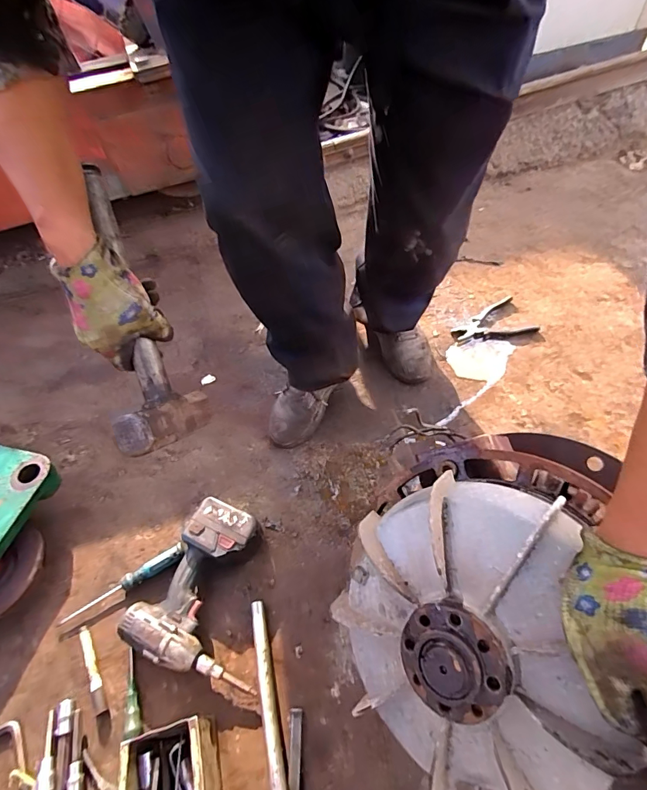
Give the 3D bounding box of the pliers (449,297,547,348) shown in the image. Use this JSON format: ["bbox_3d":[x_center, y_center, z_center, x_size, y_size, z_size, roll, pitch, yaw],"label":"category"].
[{"bbox_3d":[0.423,-0.159,1.019,0.198,0.019,0.143,-21,53,-8],"label":"pliers"}]

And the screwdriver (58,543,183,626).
[{"bbox_3d":[-0.342,0.326,0.712,0.214,0.022,0.034,-30,55,-15],"label":"screwdriver"}]

